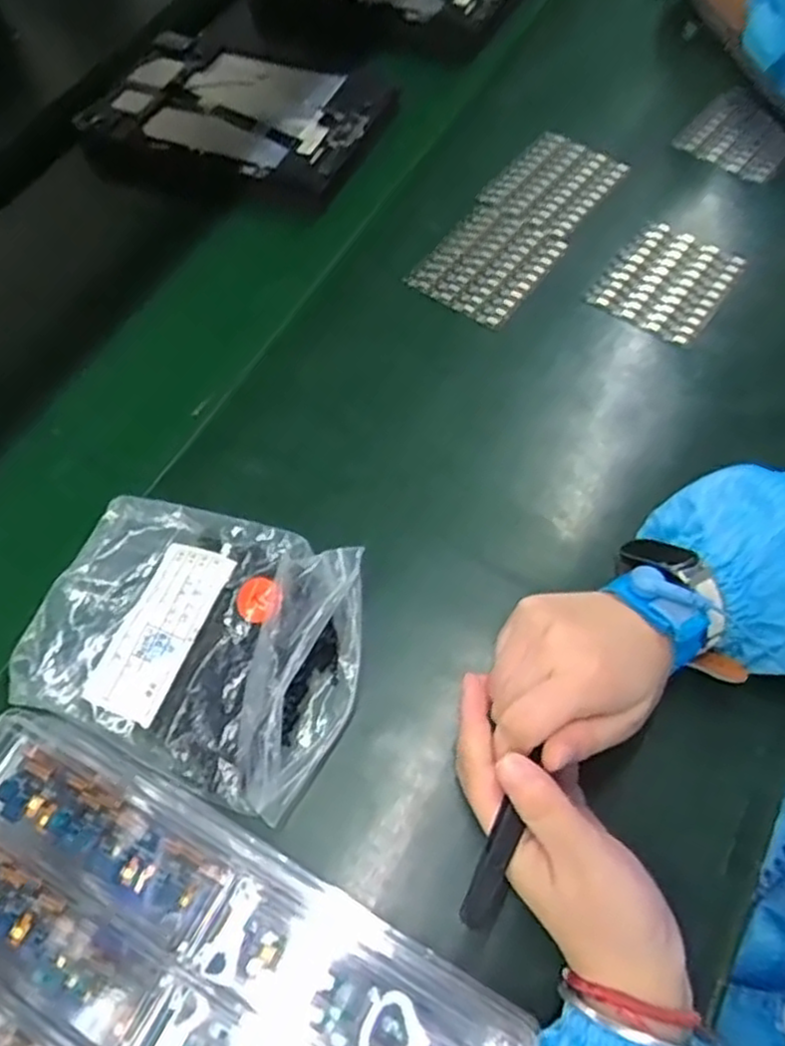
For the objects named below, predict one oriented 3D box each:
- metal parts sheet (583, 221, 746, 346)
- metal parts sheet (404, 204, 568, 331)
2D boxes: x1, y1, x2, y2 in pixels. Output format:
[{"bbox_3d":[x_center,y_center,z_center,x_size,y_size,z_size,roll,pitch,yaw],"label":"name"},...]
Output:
[{"bbox_3d":[0.192,-0.172,0.503,0.079,0.007,0.090,32,68,19],"label":"metal parts sheet"},{"bbox_3d":[0.071,-0.191,0.522,0.080,0.007,0.102,33,68,20],"label":"metal parts sheet"}]

